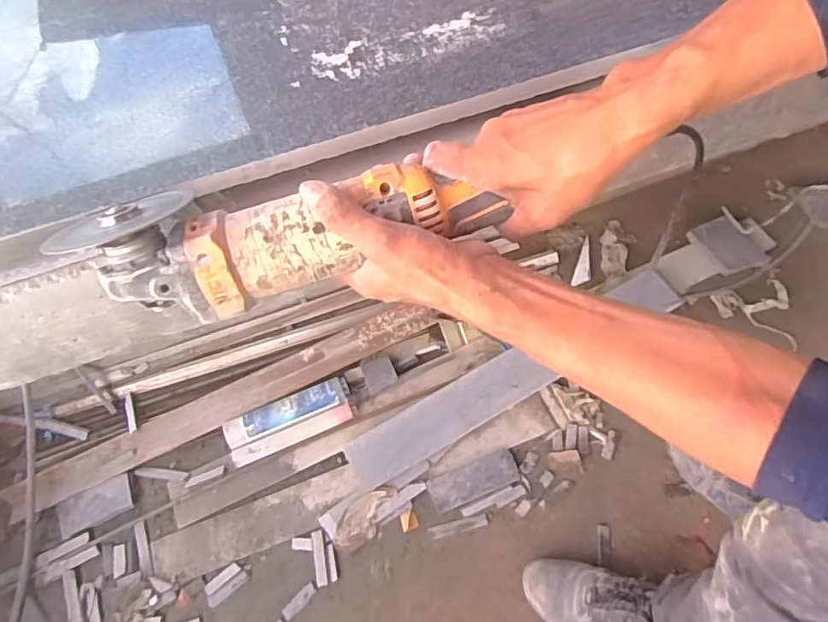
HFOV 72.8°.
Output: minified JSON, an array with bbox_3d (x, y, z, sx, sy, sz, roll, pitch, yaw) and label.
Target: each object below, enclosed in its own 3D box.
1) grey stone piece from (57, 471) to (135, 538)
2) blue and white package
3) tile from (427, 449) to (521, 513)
[{"bbox_3d":[-0.609,0.368,1.067,0.143,0.012,0.071,-22,66,-10],"label":"grey stone piece"},{"bbox_3d":[-0.243,0.217,1.112,0.252,0.044,0.088,-21,66,-9],"label":"blue and white package"},{"bbox_3d":[0.114,0.320,1.070,0.171,0.004,0.065,-20,65,-9],"label":"tile"}]

